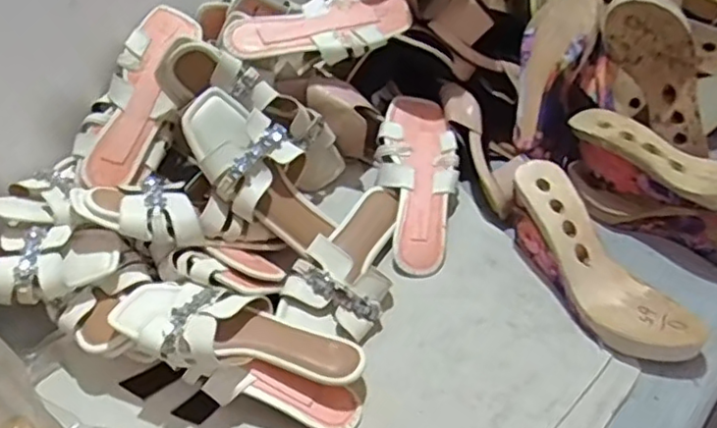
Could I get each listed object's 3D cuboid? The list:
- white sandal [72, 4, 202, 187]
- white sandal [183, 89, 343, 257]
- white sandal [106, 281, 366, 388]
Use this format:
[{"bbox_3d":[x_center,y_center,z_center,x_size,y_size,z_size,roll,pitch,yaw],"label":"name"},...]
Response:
[{"bbox_3d":[-0.258,-0.138,0.756,0.094,0.045,0.226,13,77,19],"label":"white sandal"},{"bbox_3d":[-0.106,-0.048,0.713,0.054,0.204,0.093,-25,18,51],"label":"white sandal"},{"bbox_3d":[-0.113,0.113,0.617,0.237,0.044,0.096,15,44,-1],"label":"white sandal"}]

